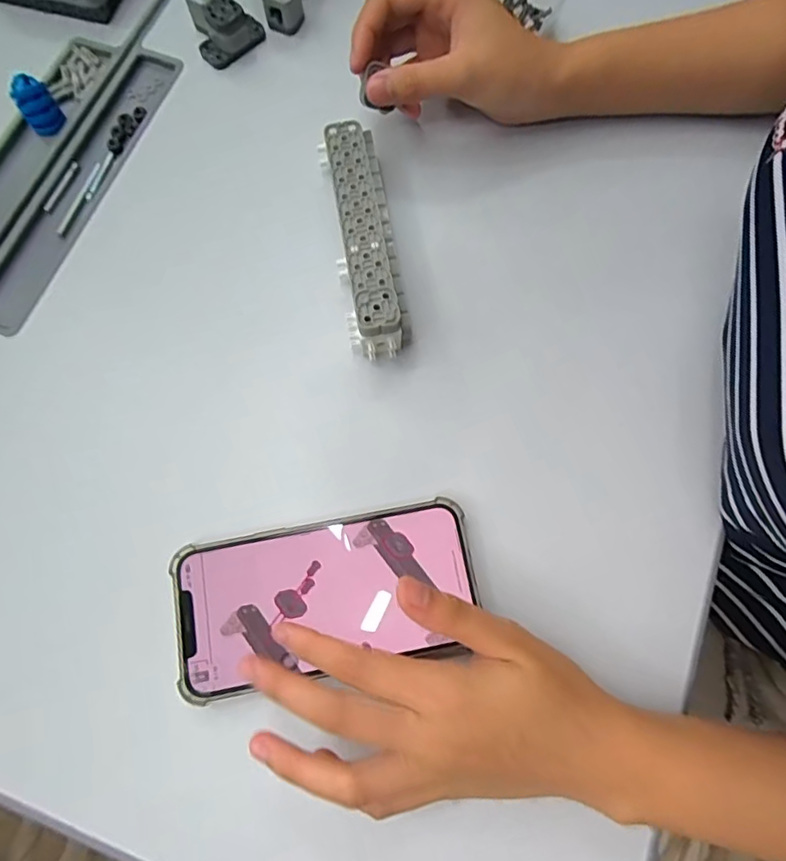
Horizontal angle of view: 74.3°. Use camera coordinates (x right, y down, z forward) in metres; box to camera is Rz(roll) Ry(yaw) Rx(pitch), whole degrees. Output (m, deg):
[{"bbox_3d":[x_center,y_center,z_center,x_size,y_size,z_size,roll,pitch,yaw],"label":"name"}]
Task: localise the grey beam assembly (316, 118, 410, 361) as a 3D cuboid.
[{"bbox_3d":[-0.019,-0.123,0.331,0.040,0.036,0.158,-9,76,-4],"label":"grey beam assembly"}]

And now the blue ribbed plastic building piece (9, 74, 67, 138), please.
[{"bbox_3d":[-0.255,-0.234,0.370,0.024,0.027,0.025,-35,79,-10],"label":"blue ribbed plastic building piece"}]

